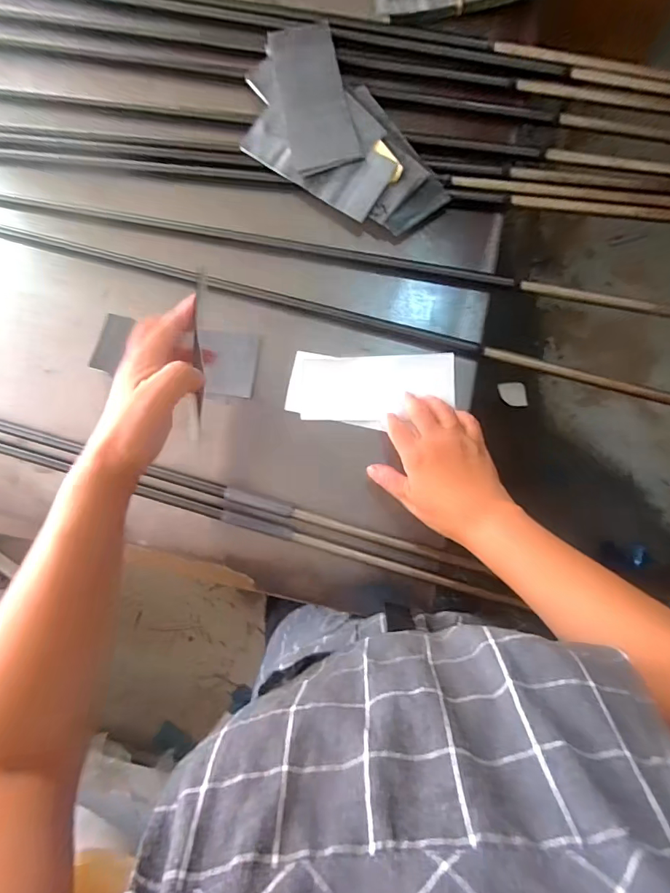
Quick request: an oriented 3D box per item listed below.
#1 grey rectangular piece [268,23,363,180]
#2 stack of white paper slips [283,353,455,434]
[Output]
[{"bbox_3d":[-0.024,-0.374,0.476,0.069,0.005,0.160,-15,87,4],"label":"grey rectangular piece"},{"bbox_3d":[0.037,-0.059,0.468,0.170,0.007,0.074,2,94,6],"label":"stack of white paper slips"}]

